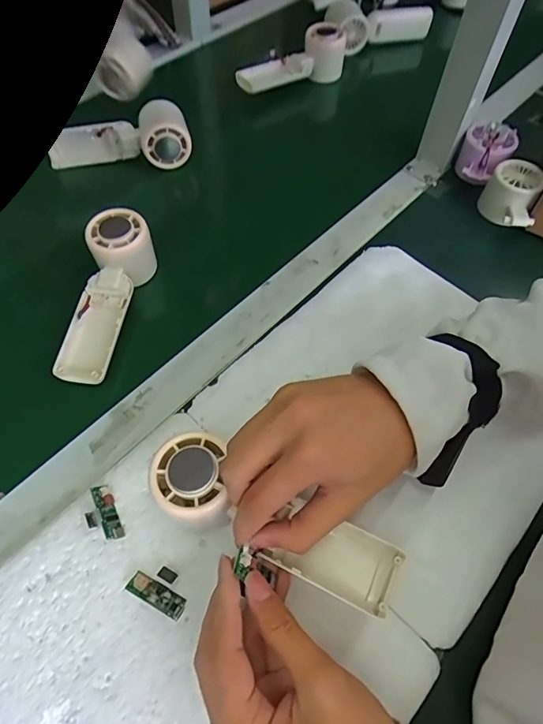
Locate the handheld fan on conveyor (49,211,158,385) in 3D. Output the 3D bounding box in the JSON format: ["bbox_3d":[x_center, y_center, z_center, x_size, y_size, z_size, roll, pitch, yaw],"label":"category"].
[{"bbox_3d":[-0.151,-0.061,0.404,0.050,0.051,0.159,9,61,2],"label":"handheld fan on conveyor"}]

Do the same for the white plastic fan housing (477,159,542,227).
[{"bbox_3d":[0.262,-0.179,0.492,0.054,0.050,0.065,10,59,4],"label":"white plastic fan housing"}]

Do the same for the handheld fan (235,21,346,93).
[{"bbox_3d":[0.026,-0.412,0.613,0.151,0.059,0.052,-22,64,-15],"label":"handheld fan"}]

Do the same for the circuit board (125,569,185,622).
[{"bbox_3d":[-0.074,0.151,0.291,0.039,0.006,0.014,26,62,11],"label":"circuit board"}]

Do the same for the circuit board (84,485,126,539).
[{"bbox_3d":[-0.118,0.106,0.314,0.019,0.011,0.038,-21,64,-14],"label":"circuit board"}]

